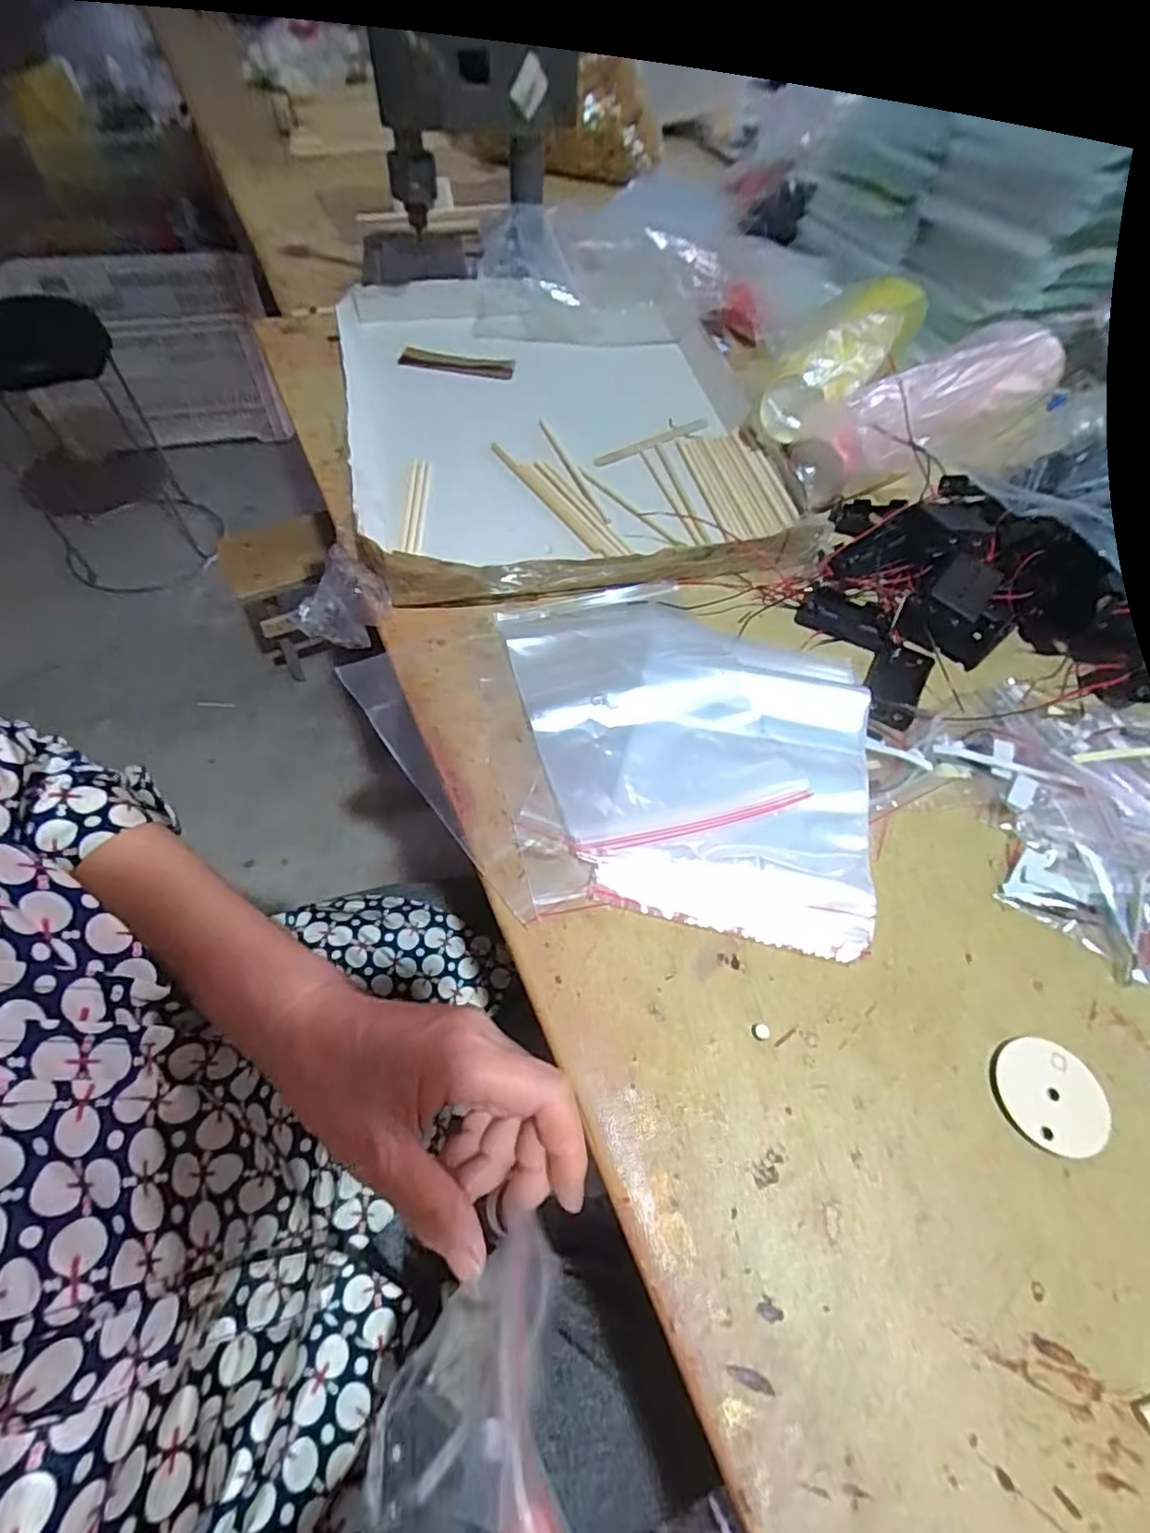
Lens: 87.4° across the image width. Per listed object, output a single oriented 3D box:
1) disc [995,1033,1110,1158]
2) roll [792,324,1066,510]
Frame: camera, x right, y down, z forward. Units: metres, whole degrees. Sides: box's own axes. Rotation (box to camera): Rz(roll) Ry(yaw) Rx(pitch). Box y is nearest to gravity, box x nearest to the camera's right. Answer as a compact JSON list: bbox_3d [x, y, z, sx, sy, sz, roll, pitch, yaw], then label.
[{"bbox_3d":[0.201,0.139,0.254,0.042,0.004,0.043,-7,57,-6],"label":"disc"},{"bbox_3d":[0.303,-0.304,0.496,0.311,0.059,0.072,-31,63,-21],"label":"roll"}]

